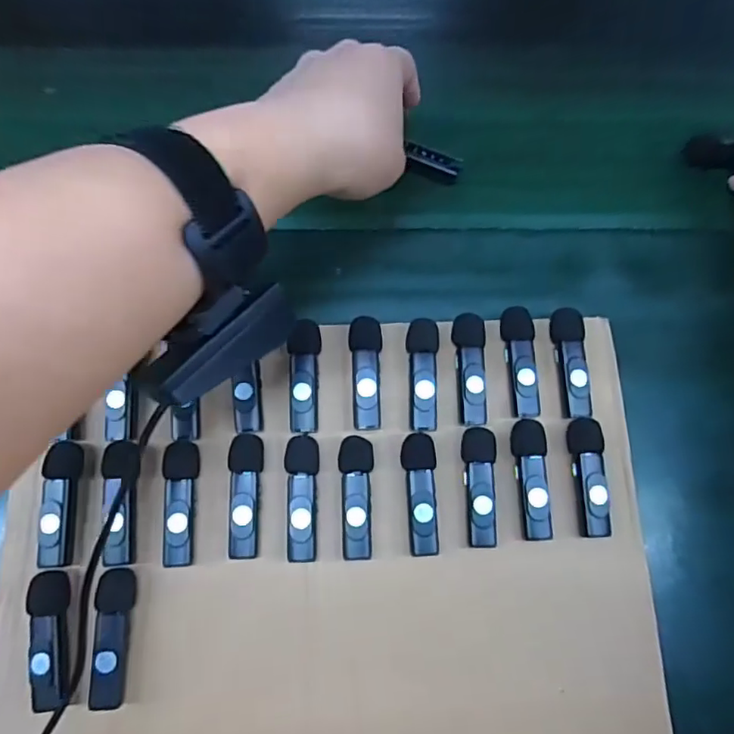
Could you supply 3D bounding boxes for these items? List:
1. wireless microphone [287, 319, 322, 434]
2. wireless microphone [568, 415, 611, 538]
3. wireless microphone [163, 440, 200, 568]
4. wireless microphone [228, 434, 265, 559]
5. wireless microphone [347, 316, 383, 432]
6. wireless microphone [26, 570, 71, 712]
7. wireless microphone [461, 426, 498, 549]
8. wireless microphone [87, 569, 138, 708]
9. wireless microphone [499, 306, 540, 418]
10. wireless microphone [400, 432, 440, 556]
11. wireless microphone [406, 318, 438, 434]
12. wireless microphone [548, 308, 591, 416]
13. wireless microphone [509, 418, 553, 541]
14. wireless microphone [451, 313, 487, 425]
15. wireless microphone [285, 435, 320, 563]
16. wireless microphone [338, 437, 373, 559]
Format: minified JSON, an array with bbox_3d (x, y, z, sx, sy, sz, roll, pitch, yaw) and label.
[{"bbox_3d":[-0.037,0.005,0.329,0.018,0.013,0.065,1,71,-1],"label":"wireless microphone"},{"bbox_3d":[0.123,0.061,0.319,0.017,0.015,0.064,0,71,-1],"label":"wireless microphone"},{"bbox_3d":[-0.101,0.073,0.309,0.017,0.015,0.065,-3,72,-2],"label":"wireless microphone"},{"bbox_3d":[-0.067,0.070,0.311,0.017,0.014,0.065,0,71,-1],"label":"wireless microphone"},{"bbox_3d":[0.000,0.003,0.329,0.018,0.011,0.064,-2,72,-2],"label":"wireless microphone"},{"bbox_3d":[-0.160,0.138,0.289,0.017,0.015,0.064,-8,72,-4],"label":"wireless microphone"},{"bbox_3d":[0.063,0.066,0.316,0.019,0.013,0.064,-2,72,-2],"label":"wireless microphone"},{"bbox_3d":[-0.130,0.138,0.291,0.016,0.013,0.065,-1,72,-2],"label":"wireless microphone"},{"bbox_3d":[0.091,-0.003,0.333,0.018,0.013,0.064,-4,72,-2],"label":"wireless microphone"},{"bbox_3d":[0.030,0.069,0.313,0.018,0.013,0.064,-3,72,-2],"label":"wireless microphone"},{"bbox_3d":[0.033,0.004,0.329,0.018,0.010,0.064,1,71,-1],"label":"wireless microphone"},{"bbox_3d":[0.120,-0.002,0.336,0.017,0.015,0.064,-2,72,-2],"label":"wireless microphone"},{"bbox_3d":[0.092,0.062,0.316,0.018,0.013,0.065,-4,72,-2],"label":"wireless microphone"},{"bbox_3d":[0.060,0.001,0.331,0.018,0.013,0.065,-1,71,-1],"label":"wireless microphone"},{"bbox_3d":[-0.035,0.071,0.312,0.018,0.015,0.066,-2,72,-2],"label":"wireless microphone"},{"bbox_3d":[-0.005,0.072,0.312,0.018,0.013,0.064,-3,72,-2],"label":"wireless microphone"}]

